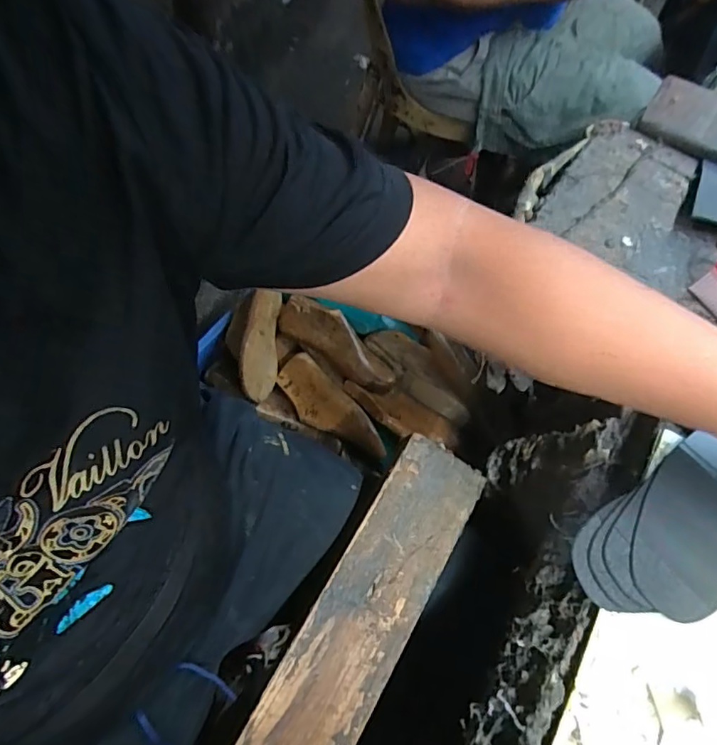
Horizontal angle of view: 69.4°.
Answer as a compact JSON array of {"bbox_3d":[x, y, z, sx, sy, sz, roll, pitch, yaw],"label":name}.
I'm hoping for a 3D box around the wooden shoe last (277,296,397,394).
[{"bbox_3d":[-0.043,-0.053,0.865,0.242,0.065,0.062,37,68,17],"label":"wooden shoe last"}]

